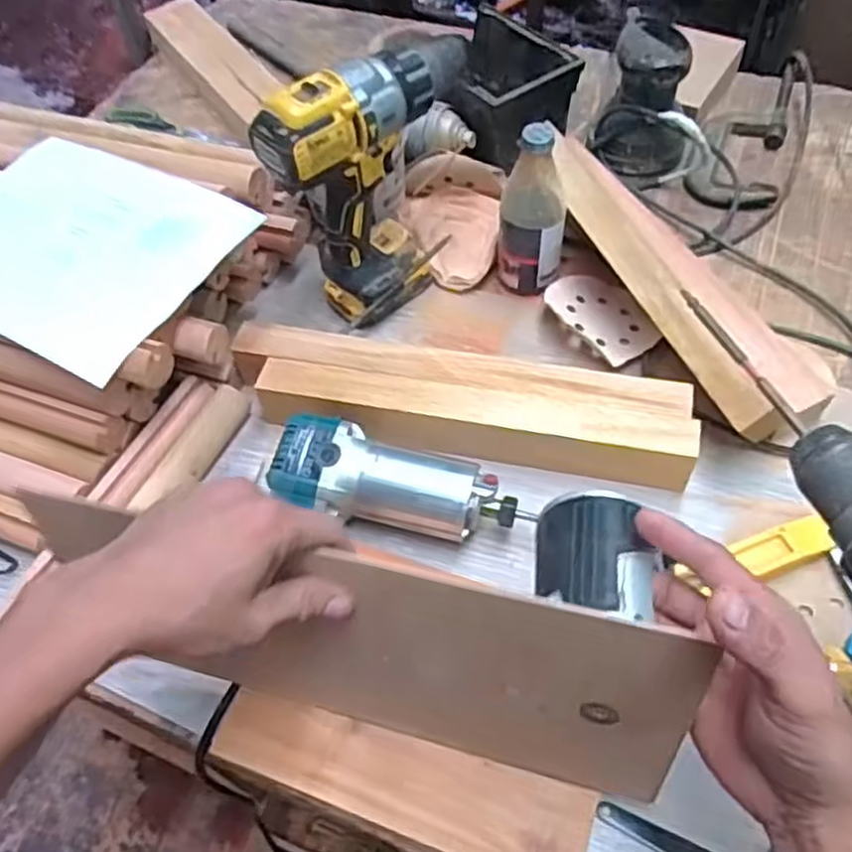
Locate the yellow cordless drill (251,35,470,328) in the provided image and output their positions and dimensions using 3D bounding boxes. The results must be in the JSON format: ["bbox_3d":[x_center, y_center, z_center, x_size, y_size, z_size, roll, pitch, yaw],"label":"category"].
[{"bbox_3d":[-0.053,-0.220,0.679,0.096,0.233,0.193,28,61,21],"label":"yellow cordless drill"}]

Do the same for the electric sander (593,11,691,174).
[{"bbox_3d":[0.246,-0.370,0.828,0.102,0.129,0.127,7,56,8],"label":"electric sander"}]

